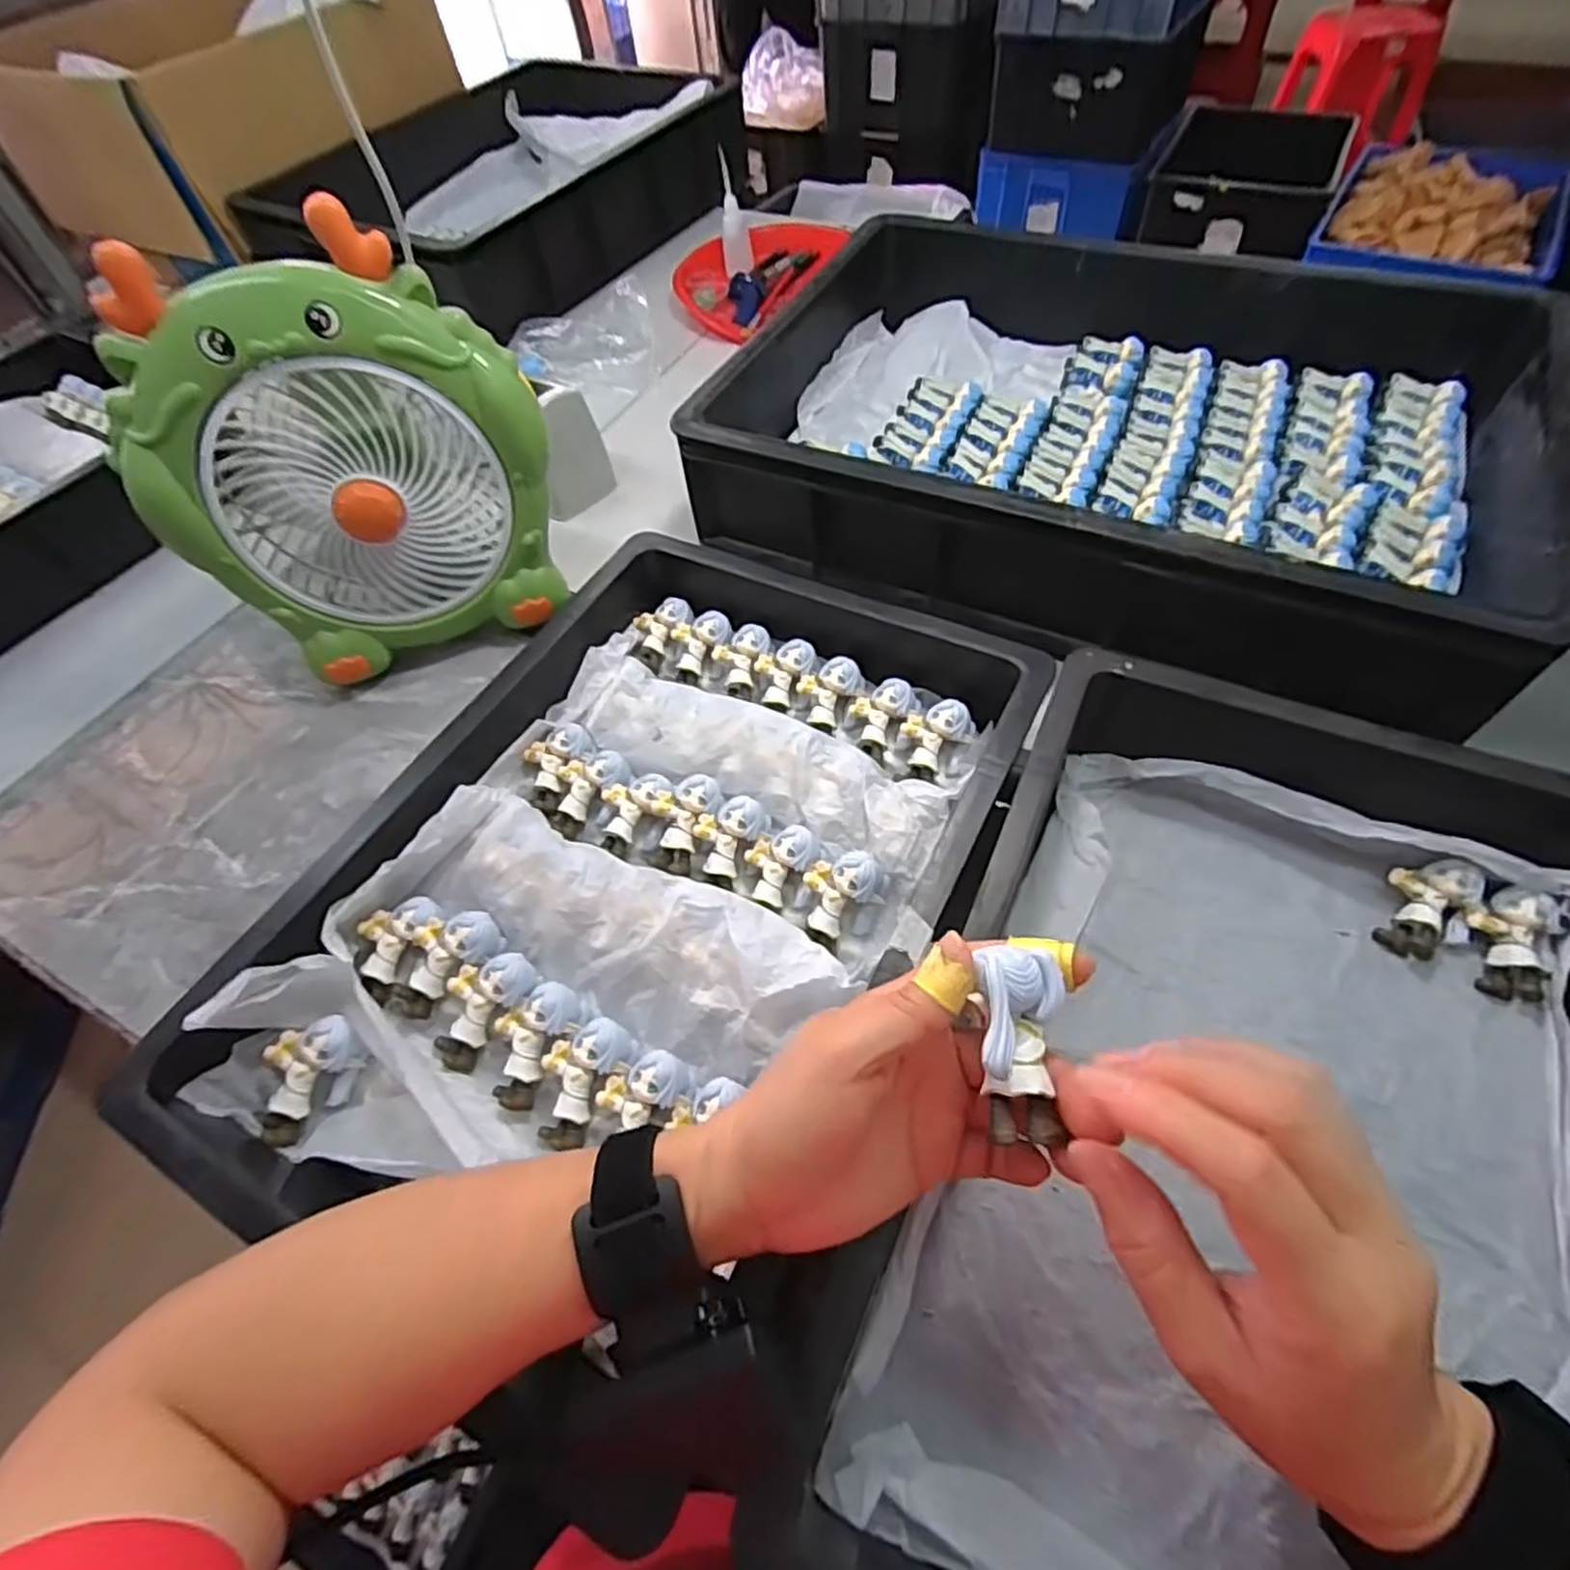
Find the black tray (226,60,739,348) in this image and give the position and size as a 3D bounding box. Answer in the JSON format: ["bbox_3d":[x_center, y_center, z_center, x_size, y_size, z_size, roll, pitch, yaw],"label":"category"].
[{"bbox_3d":[-0.405,-0.860,1.063,0.480,0.123,0.633,23,61,19],"label":"black tray"}]

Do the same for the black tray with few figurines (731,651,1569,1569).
[{"bbox_3d":[0.218,0.157,0.337,0.303,0.100,0.442,21,61,18],"label":"black tray with few figurines"}]

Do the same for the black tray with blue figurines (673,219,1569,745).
[{"bbox_3d":[0.257,-0.289,0.609,0.576,0.109,0.424,22,61,18],"label":"black tray with blue figurines"}]

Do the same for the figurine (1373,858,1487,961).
[{"bbox_3d":[0.362,0.068,0.419,0.037,0.017,0.063,36,87,25],"label":"figurine"}]

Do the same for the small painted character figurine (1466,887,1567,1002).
[{"bbox_3d":[0.396,0.086,0.401,0.037,0.018,0.060,16,82,15],"label":"small painted character figurine"}]

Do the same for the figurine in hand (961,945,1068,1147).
[{"bbox_3d":[0.077,0.082,0.240,0.028,0.025,0.055,4,57,8],"label":"figurine in hand"}]

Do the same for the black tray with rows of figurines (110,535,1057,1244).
[{"bbox_3d":[-0.075,0.048,0.425,0.318,0.067,0.447,22,61,19],"label":"black tray with rows of figurines"}]

